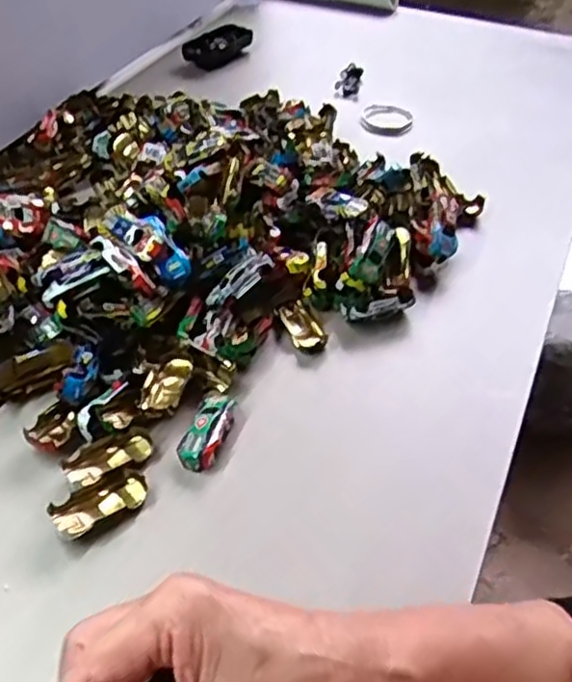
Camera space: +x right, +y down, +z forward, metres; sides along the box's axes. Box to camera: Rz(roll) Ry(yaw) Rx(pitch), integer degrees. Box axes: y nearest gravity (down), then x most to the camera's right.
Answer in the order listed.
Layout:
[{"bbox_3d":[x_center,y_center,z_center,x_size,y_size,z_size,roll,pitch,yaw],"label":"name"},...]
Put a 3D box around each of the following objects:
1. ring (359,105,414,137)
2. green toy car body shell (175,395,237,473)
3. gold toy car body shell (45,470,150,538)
[{"bbox_3d":[0.121,-0.261,0.859,0.061,0.017,0.074,0,44,-2],"label":"ring"},{"bbox_3d":[-0.056,0.063,0.514,0.030,0.014,0.061,13,45,11],"label":"green toy car body shell"},{"bbox_3d":[-0.121,0.107,0.474,0.062,0.014,0.028,-28,51,-27],"label":"gold toy car body shell"}]

